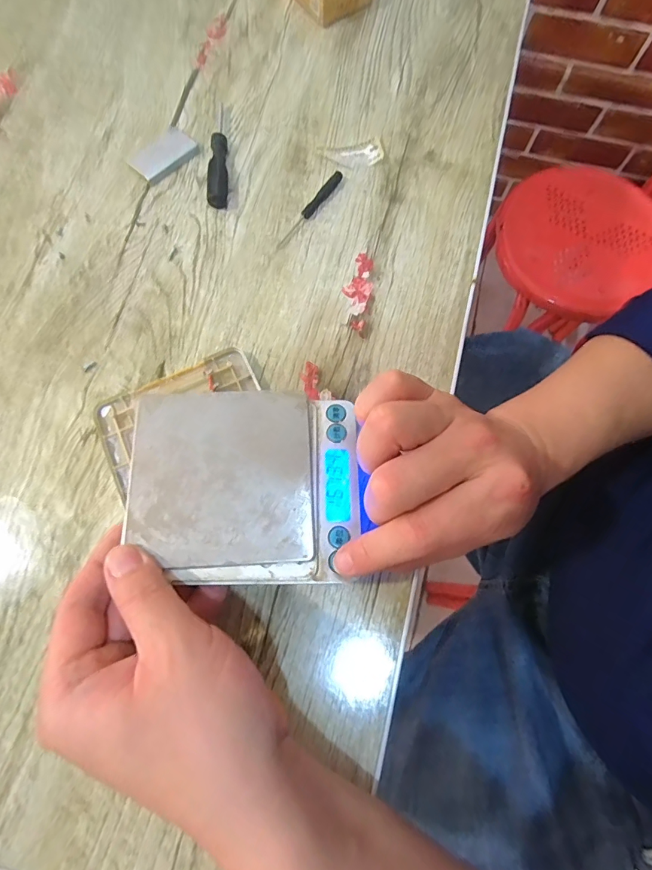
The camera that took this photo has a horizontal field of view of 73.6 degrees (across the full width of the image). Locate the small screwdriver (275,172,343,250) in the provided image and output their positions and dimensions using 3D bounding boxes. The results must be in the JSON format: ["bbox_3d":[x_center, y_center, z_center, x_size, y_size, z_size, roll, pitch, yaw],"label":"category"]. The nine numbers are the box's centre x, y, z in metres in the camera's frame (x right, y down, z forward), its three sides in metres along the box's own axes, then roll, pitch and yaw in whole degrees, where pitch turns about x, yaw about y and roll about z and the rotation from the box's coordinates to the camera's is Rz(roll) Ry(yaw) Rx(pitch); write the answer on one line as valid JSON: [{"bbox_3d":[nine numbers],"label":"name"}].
[{"bbox_3d":[-0.013,-0.173,0.332,0.008,0.007,0.077,36,77,8],"label":"small screwdriver"}]

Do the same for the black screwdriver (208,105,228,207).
[{"bbox_3d":[-0.085,-0.223,0.345,0.014,0.012,0.099,-2,75,-2],"label":"black screwdriver"}]

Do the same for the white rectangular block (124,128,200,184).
[{"bbox_3d":[-0.130,-0.223,0.346,0.037,0.006,0.052,39,78,9],"label":"white rectangular block"}]

